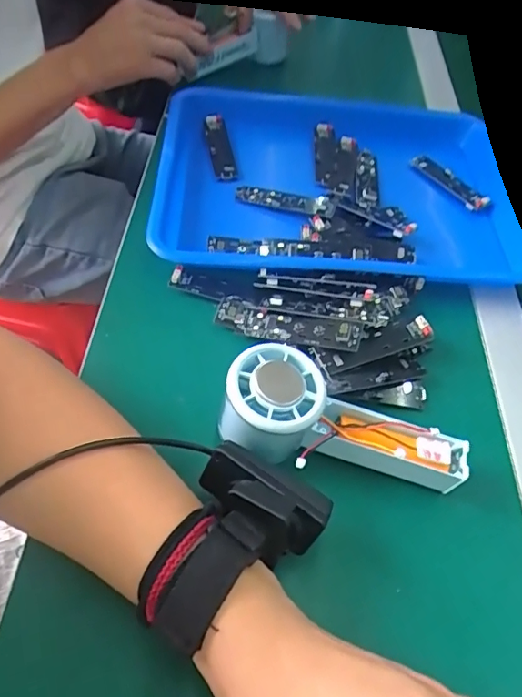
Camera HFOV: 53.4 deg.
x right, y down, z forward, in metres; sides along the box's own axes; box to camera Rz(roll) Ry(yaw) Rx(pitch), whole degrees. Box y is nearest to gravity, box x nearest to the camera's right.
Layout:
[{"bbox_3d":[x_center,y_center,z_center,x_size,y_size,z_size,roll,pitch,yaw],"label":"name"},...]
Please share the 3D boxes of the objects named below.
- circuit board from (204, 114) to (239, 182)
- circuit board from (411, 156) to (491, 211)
[{"bbox_3d":[-0.042,-0.207,0.528,0.021,0.012,0.098,-7,55,-10],"label":"circuit board"},{"bbox_3d":[0.189,-0.171,0.527,0.020,0.011,0.095,-27,60,-22],"label":"circuit board"}]

